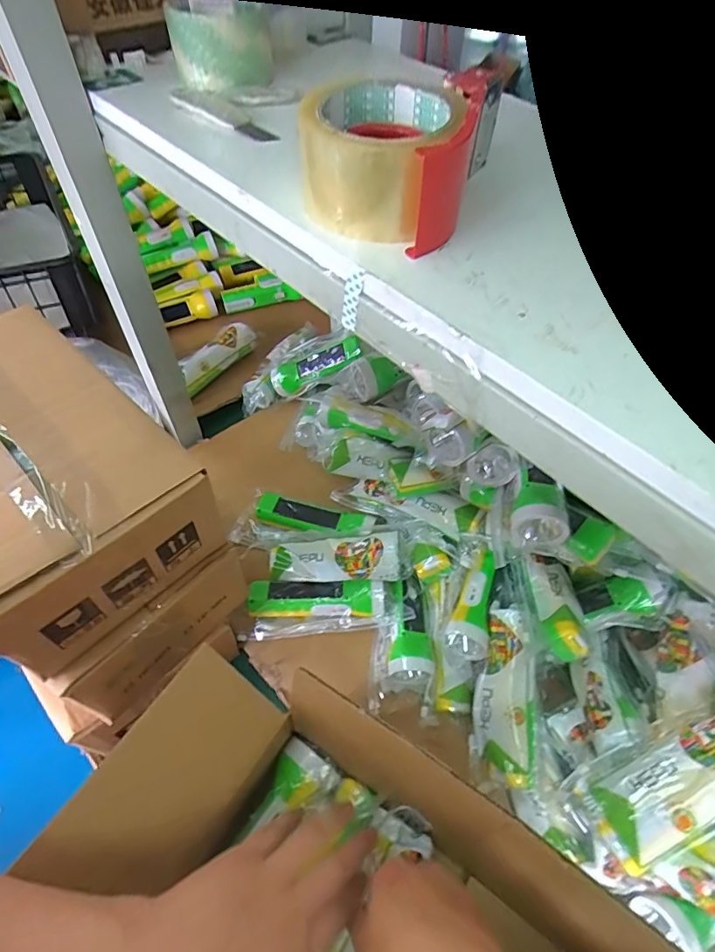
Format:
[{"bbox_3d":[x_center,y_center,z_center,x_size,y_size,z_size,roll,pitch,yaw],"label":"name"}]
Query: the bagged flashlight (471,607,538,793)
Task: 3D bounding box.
[{"bbox_3d":[0.157,0.231,0.518,0.058,0.061,0.172,8,79,2],"label":"bagged flashlight"}]

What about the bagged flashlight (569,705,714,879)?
[{"bbox_3d":[0.268,0.261,0.414,0.157,0.044,0.073,-37,60,8],"label":"bagged flashlight"}]

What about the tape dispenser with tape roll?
[{"bbox_3d":[0.029,-0.212,0.313,0.097,0.067,0.144,18,55,10],"label":"tape dispenser with tape roll"}]

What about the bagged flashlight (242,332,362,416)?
[{"bbox_3d":[-0.095,-0.168,0.803,0.233,0.046,0.117,-22,50,26],"label":"bagged flashlight"}]

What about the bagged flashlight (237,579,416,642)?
[{"bbox_3d":[-0.041,0.159,0.610,0.197,0.049,0.062,-2,55,-5],"label":"bagged flashlight"}]

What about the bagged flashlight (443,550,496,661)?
[{"bbox_3d":[0.138,0.154,0.576,0.050,0.051,0.123,22,56,12],"label":"bagged flashlight"}]

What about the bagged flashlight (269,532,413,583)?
[{"bbox_3d":[-0.026,0.108,0.624,0.175,0.035,0.057,-5,53,11],"label":"bagged flashlight"}]

